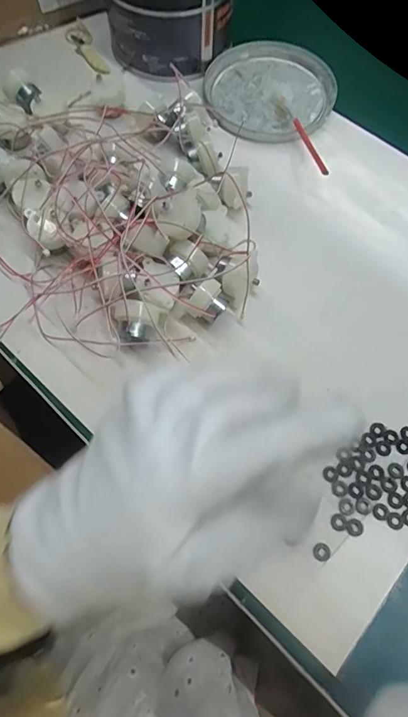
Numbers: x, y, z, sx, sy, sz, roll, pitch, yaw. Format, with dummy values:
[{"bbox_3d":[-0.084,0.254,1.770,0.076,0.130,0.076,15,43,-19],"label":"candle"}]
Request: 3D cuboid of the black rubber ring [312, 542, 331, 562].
[{"bbox_3d":[0.074,0.122,0.268,0.011,0.004,0.011,0,68,0],"label":"black rubber ring"}]

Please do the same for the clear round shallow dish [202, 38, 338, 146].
[{"bbox_3d":[0.068,-0.272,0.435,0.127,0.013,0.135,0,68,0],"label":"clear round shallow dish"}]

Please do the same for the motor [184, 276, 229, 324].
[{"bbox_3d":[0.004,-0.038,0.319,0.022,0.030,0.030,34,72,13],"label":"motor"}]

